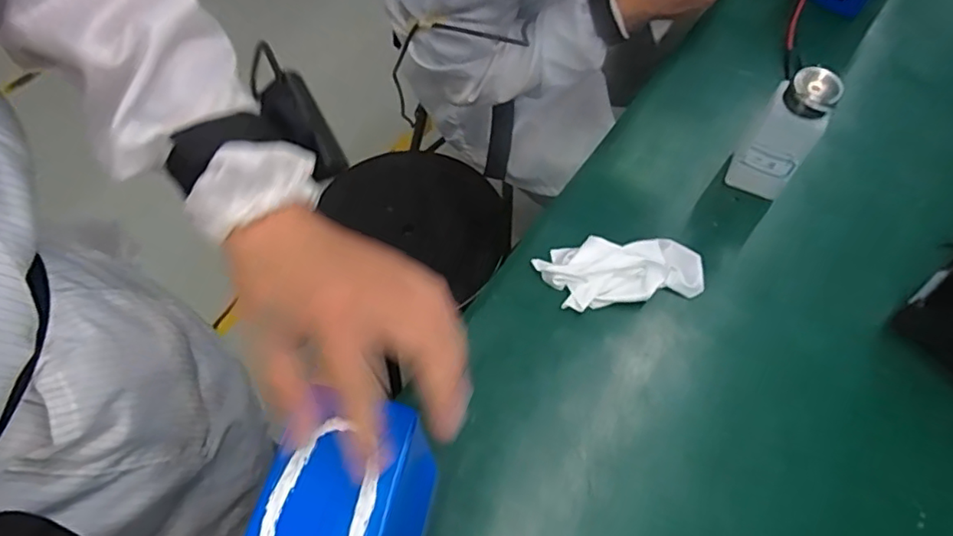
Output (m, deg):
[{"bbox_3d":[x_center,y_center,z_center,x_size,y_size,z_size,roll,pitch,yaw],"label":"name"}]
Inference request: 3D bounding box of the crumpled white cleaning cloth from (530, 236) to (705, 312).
[{"bbox_3d":[0.135,-0.002,0.532,0.149,0.028,0.066,-7,63,-3],"label":"crumpled white cleaning cloth"}]

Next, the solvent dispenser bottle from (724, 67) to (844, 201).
[{"bbox_3d":[0.278,-0.121,0.534,0.060,0.128,0.042,34,68,16],"label":"solvent dispenser bottle"}]

